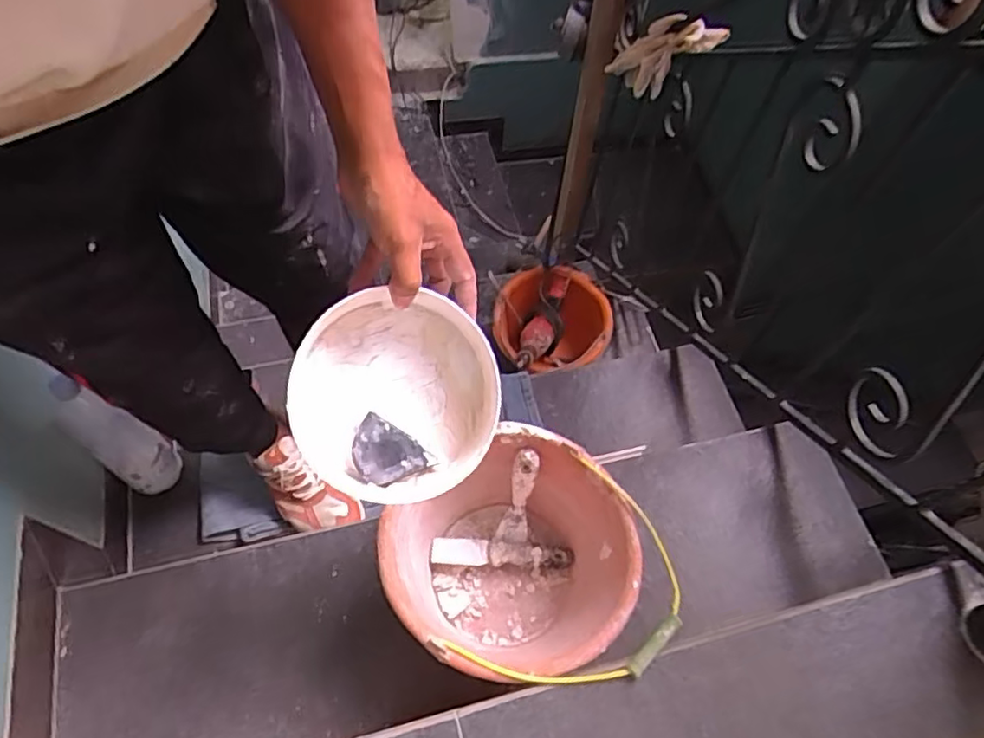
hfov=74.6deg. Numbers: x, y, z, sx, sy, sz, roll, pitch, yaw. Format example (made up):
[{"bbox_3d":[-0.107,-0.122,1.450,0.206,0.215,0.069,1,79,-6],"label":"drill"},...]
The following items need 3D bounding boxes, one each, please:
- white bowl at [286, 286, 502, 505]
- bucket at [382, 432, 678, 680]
[{"bbox_3d":[-0.085,0.023,0.581,0.188,0.080,0.188,0,90,-10],"label":"white bowl"},{"bbox_3d":[0.035,0.256,0.788,0.272,0.223,0.273,1,65,-2],"label":"bucket"}]

